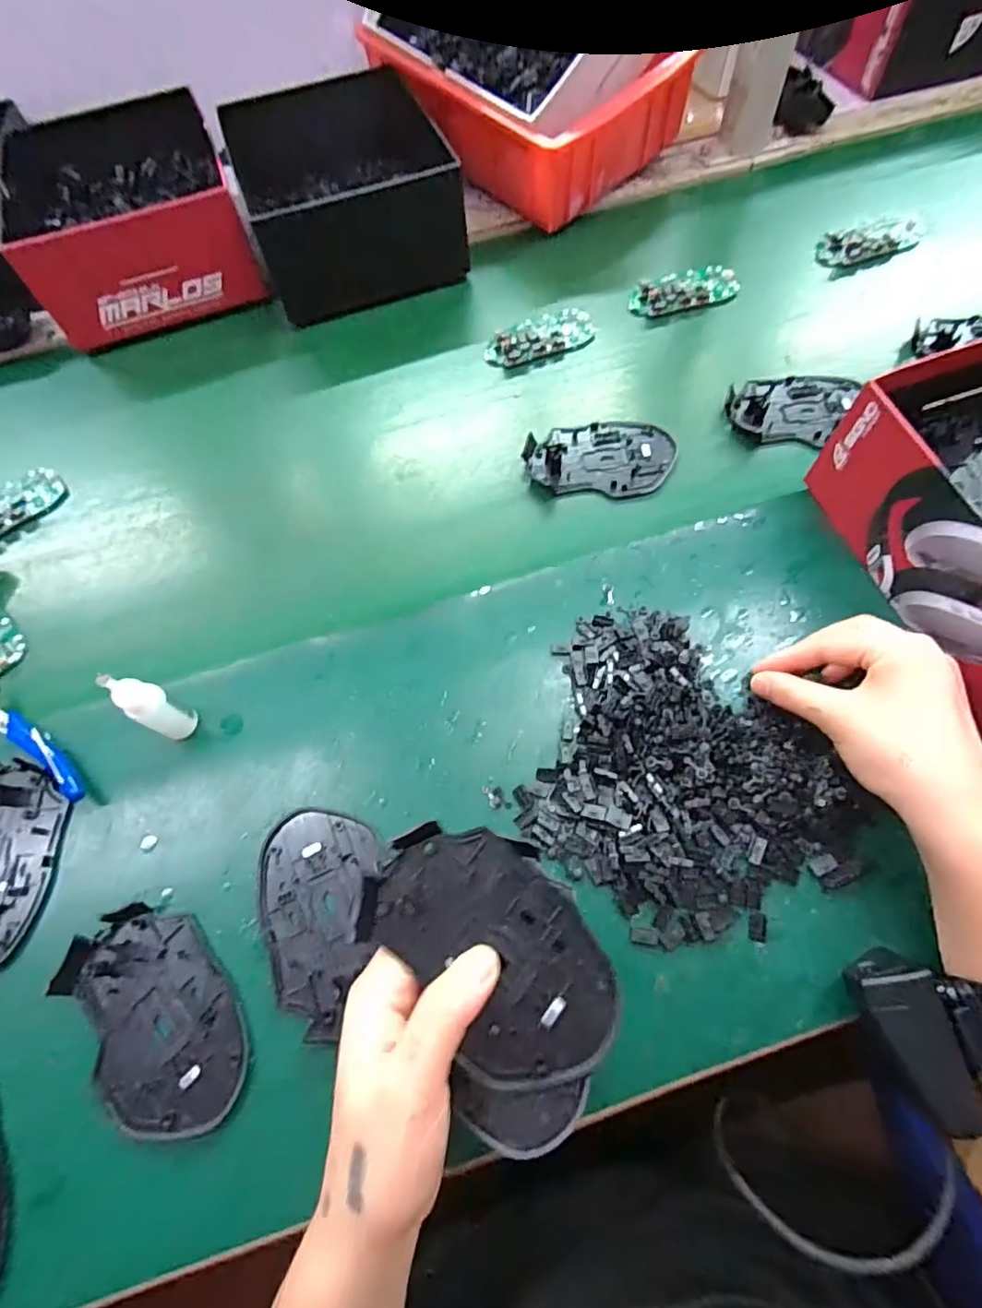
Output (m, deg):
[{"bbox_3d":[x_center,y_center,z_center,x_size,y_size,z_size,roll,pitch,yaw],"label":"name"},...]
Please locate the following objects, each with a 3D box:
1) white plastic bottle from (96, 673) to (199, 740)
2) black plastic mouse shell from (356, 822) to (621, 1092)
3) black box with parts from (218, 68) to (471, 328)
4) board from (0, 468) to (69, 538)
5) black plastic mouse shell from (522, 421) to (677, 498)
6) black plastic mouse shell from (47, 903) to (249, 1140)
[{"bbox_3d":[-0.198,0.032,0.336,0.016,0.076,0.021,26,70,14],"label":"white plastic bottle"},{"bbox_3d":[0.002,0.122,0.240,0.074,0.016,0.110,-42,70,-14],"label":"black plastic mouse shell"},{"bbox_3d":[-0.145,-0.455,0.560,0.183,0.086,0.239,-20,65,-4],"label":"black box with parts"},{"bbox_3d":[-0.390,-0.120,0.459,0.045,0.016,0.086,35,72,17],"label":"board"},{"bbox_3d":[0.085,-0.156,0.447,0.112,0.011,0.072,3,67,5],"label":"black plastic mouse shell"},{"bbox_3d":[-0.175,0.190,0.298,0.070,0.010,0.115,-38,70,-13],"label":"black plastic mouse shell"}]

